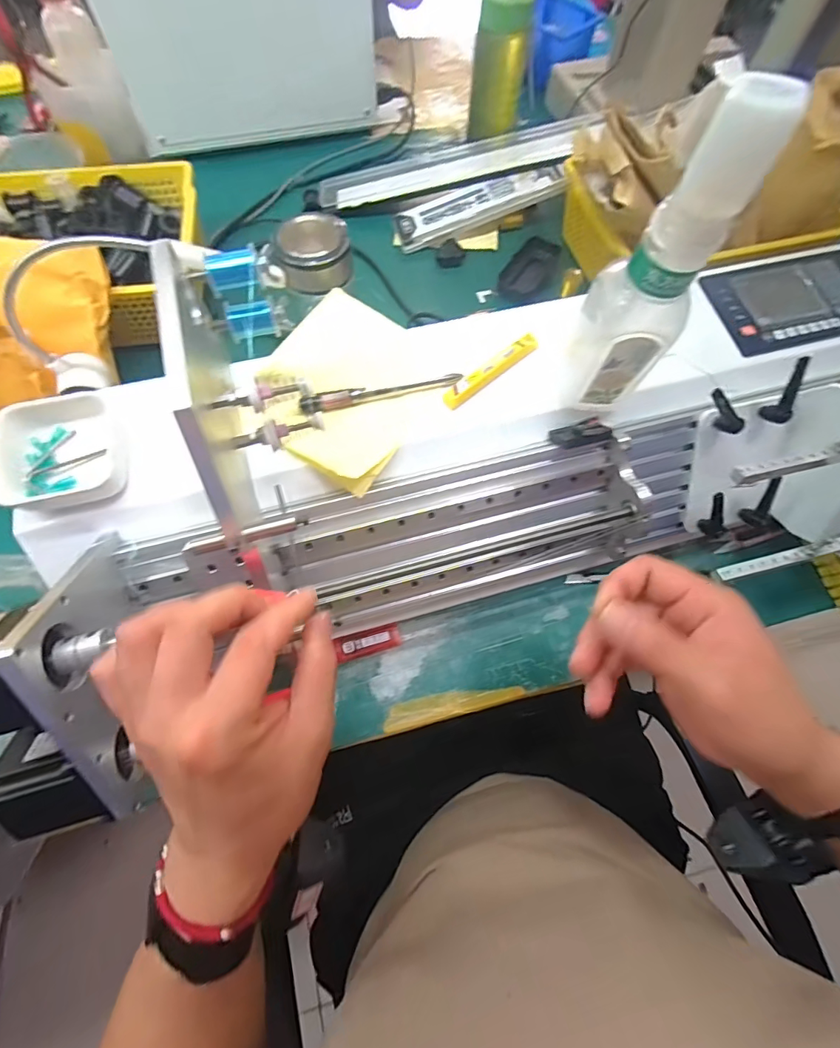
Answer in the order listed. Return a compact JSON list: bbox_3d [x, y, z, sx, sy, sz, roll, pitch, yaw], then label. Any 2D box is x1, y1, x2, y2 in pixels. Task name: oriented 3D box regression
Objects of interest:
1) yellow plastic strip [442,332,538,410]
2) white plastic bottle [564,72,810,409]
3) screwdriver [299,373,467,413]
[{"bbox_3d":[0.061,-0.132,0.385,0.100,0.008,0.016,-37,73,-15],"label":"yellow plastic strip"},{"bbox_3d":[0.147,-0.156,0.292,0.058,0.205,0.059,20,69,6],"label":"white plastic bottle"},{"bbox_3d":[-0.031,-0.110,0.372,0.133,0.009,0.014,-14,69,-7],"label":"screwdriver"}]

